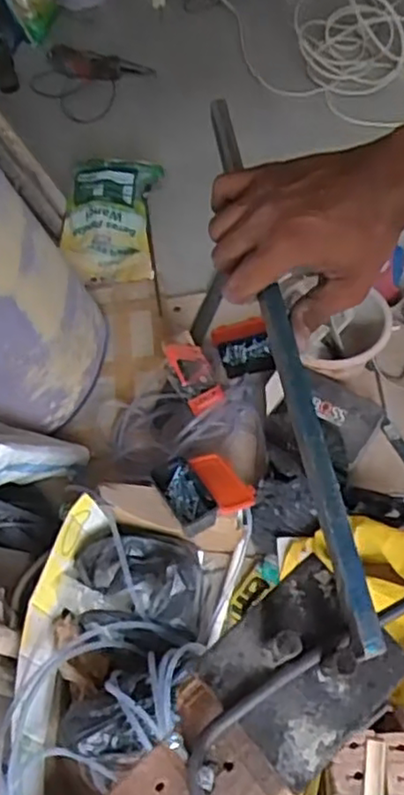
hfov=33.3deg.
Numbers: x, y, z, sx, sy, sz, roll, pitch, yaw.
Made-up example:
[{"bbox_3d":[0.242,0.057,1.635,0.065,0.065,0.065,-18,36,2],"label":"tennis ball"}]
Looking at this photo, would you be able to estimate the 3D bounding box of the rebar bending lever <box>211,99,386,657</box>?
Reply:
[{"bbox_3d":[0.046,-0.040,0.404,0.017,0.017,0.367,-11,65,-3],"label":"rebar bending lever"}]

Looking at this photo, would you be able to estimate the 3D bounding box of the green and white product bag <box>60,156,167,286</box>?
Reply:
[{"bbox_3d":[-0.257,-0.511,1.861,0.255,0.154,0.350,1,57,5],"label":"green and white product bag"}]

